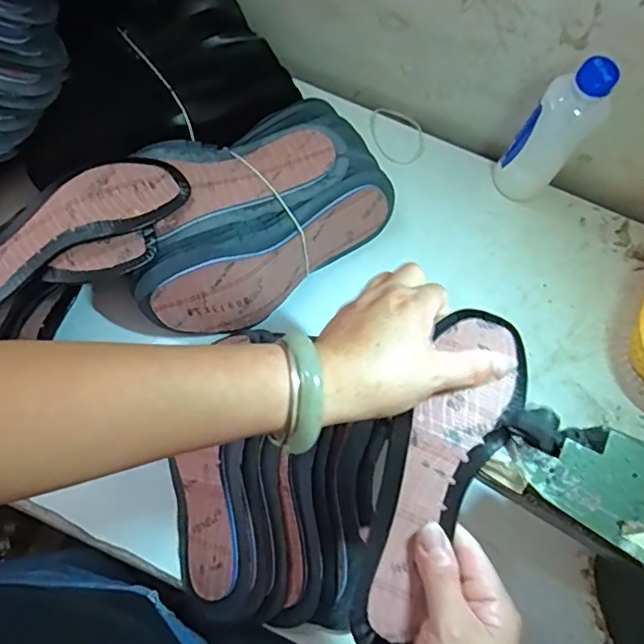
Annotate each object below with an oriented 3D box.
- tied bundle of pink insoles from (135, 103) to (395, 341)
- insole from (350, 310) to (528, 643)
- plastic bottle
[{"bbox_3d":[-0.064,-0.100,0.552,0.256,0.103,0.179,-25,73,-6],"label":"tied bundle of pink insoles"},{"bbox_3d":[0.073,0.093,0.360,0.059,0.025,0.222,24,76,9],"label":"insole"},{"bbox_3d":[0.217,-0.177,0.539,0.052,0.171,0.059,-42,76,-11],"label":"plastic bottle"}]

